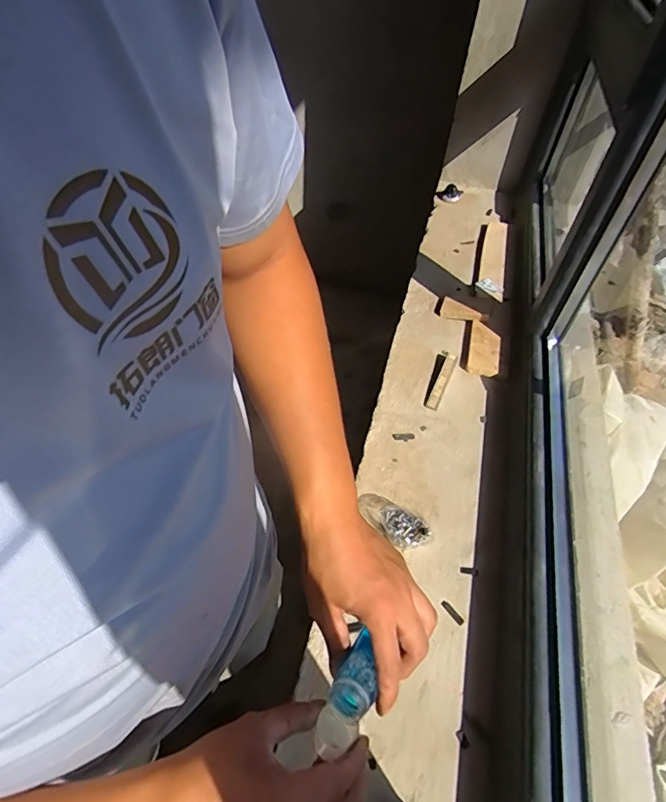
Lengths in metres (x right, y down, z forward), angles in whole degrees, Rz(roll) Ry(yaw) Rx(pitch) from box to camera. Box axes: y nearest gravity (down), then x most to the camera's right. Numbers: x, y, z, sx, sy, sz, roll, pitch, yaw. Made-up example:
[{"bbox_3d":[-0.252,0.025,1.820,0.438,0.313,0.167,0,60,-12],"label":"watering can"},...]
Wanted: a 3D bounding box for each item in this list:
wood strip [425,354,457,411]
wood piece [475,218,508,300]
[{"bbox_3d":[0.188,-0.035,0.826,0.020,0.006,0.127,15,59,22],"label":"wood strip"},{"bbox_3d":[0.374,-0.343,1.111,0.055,0.023,0.336,14,50,7],"label":"wood piece"}]

